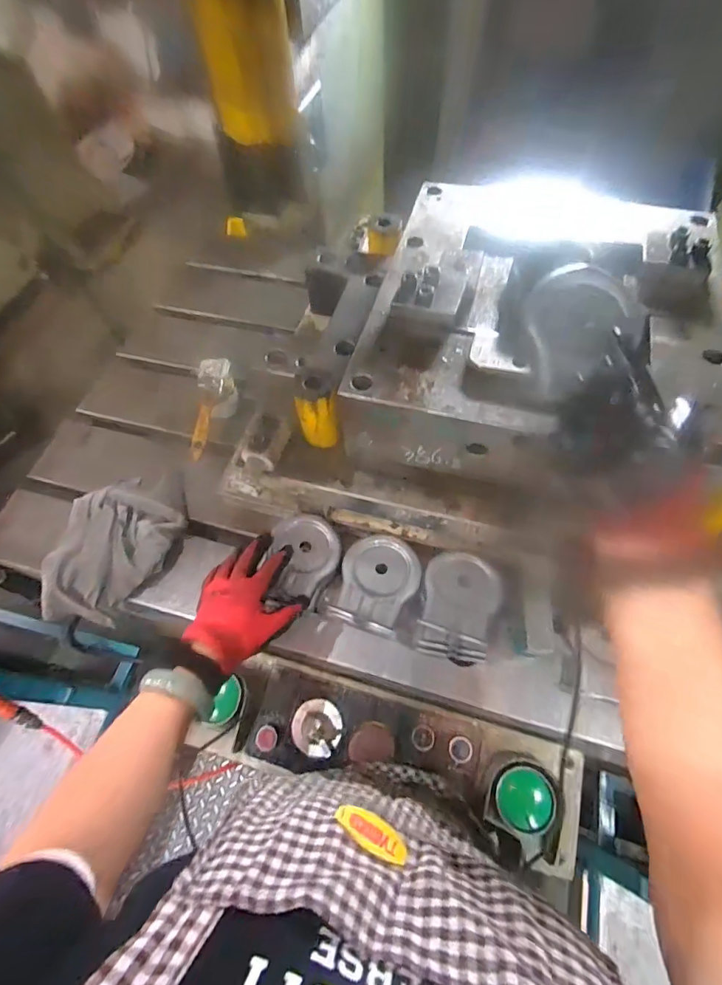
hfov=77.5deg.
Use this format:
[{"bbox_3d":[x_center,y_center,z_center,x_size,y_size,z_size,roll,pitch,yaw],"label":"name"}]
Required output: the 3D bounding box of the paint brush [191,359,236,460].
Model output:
[{"bbox_3d":[-0.244,-0.144,0.738,0.058,0.031,0.188,-6,60,-1],"label":"paint brush"}]

